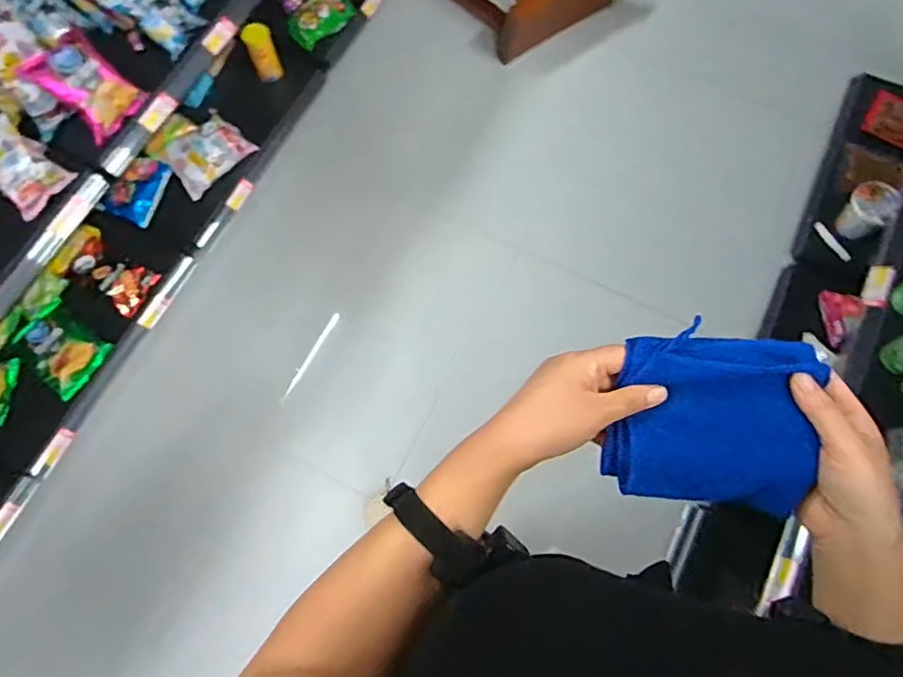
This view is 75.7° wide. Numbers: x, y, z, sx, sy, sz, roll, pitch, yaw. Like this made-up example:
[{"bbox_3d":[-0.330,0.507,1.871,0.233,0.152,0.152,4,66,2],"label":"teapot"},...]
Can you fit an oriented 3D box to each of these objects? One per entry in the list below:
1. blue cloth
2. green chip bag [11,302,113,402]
[{"bbox_3d":[0.198,0.060,0.441,0.140,0.014,0.130,11,90,11],"label":"blue cloth"},{"bbox_3d":[-1.016,0.024,1.514,0.222,0.054,0.164,40,77,13],"label":"green chip bag"}]

